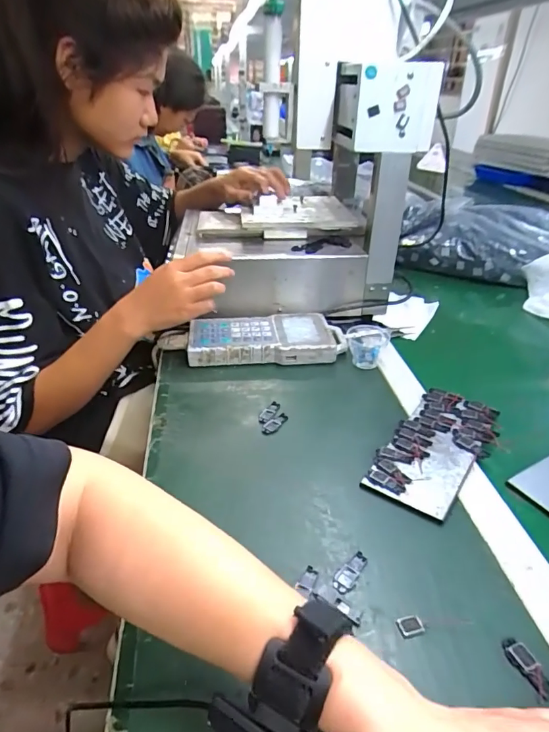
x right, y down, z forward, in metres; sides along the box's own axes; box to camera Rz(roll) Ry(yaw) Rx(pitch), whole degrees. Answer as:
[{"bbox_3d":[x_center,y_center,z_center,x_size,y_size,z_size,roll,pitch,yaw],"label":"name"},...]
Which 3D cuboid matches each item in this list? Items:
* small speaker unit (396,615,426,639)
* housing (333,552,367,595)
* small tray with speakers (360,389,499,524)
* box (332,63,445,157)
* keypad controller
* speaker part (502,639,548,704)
[{"bbox_3d":[0.098,0.189,0.336,0.017,0.005,0.014,-7,33,-12],"label":"small speaker unit"},{"bbox_3d":[0.062,0.167,0.376,0.016,0.004,0.040,24,39,33],"label":"housing"},{"bbox_3d":[0.175,0.086,0.498,0.086,0.012,0.190,21,38,30],"label":"small tray with speakers"},{"bbox_3d":[0.150,-0.360,0.647,0.099,0.098,0.135,-5,32,-8],"label":"box"},{"bbox_3d":[-0.008,-0.042,0.679,0.226,0.031,0.105,-2,32,-4],"label":"keypad controller"},{"bbox_3d":[0.173,0.204,0.314,0.017,0.004,0.040,-10,33,-16],"label":"speaker part"}]

